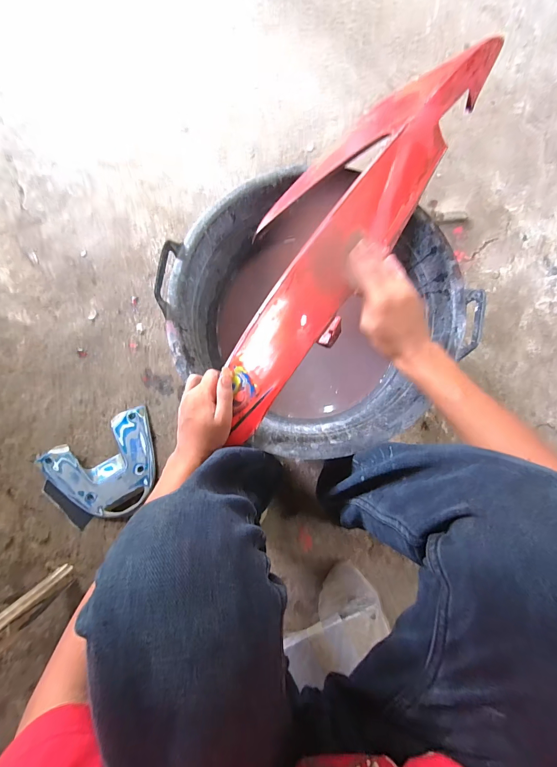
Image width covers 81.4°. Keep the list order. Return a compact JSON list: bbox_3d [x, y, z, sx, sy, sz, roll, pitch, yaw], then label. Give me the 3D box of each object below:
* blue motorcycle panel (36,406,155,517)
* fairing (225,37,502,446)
[{"bbox_3d":[-0.322,0.165,0.617,0.198,0.034,0.170,-29,81,-6],"label":"blue motorcycle panel"},{"bbox_3d":[0.088,-0.241,0.467,0.170,0.053,0.682,31,85,5],"label":"fairing"}]

